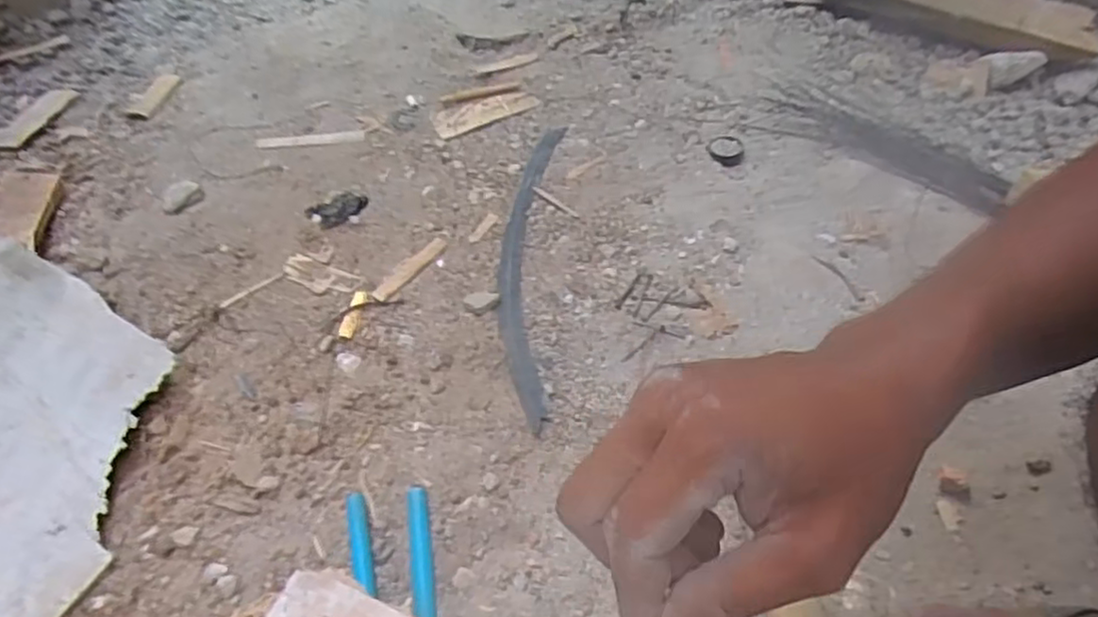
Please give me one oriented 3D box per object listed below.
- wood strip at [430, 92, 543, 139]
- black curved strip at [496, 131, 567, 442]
[{"bbox_3d":[-0.079,-0.242,0.866,0.123,0.006,0.054,-21,52,-13],"label":"wood strip"},{"bbox_3d":[-0.019,-0.060,0.703,0.052,0.010,0.389,-1,51,4],"label":"black curved strip"}]

